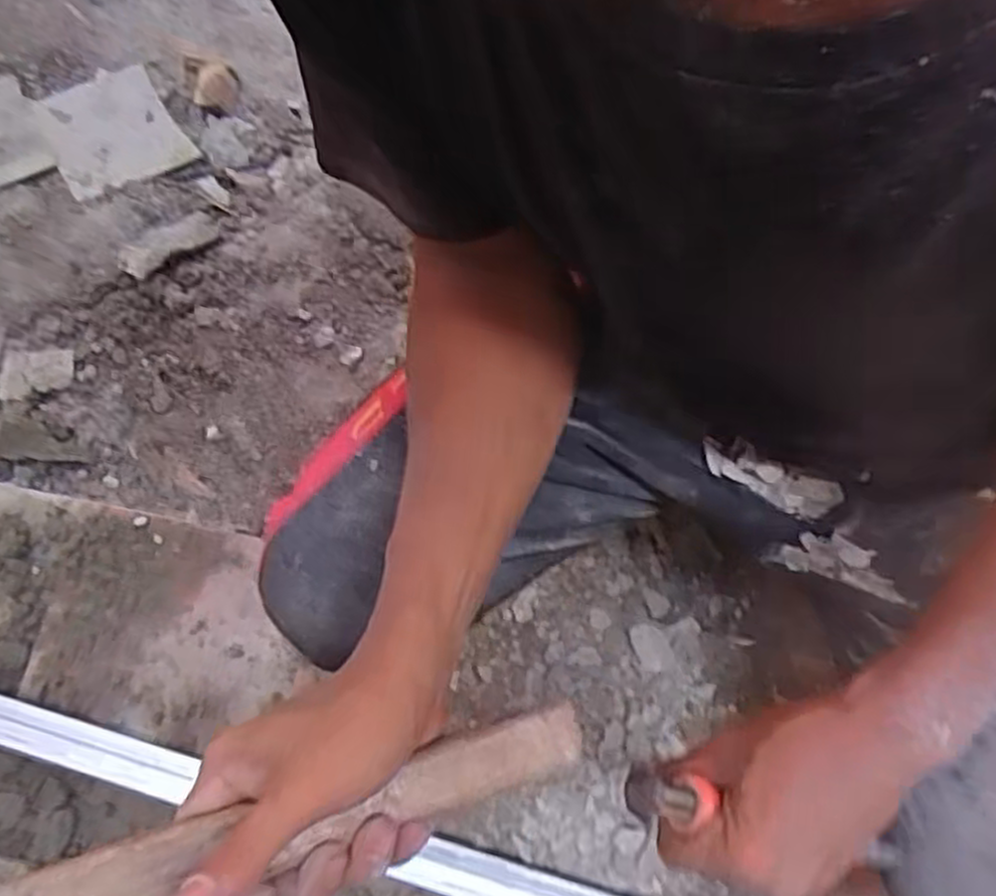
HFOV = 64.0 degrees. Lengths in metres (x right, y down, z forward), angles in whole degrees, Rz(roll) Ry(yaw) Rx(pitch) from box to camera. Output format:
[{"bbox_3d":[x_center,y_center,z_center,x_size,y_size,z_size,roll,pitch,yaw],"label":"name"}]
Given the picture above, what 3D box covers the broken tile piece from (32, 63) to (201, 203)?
[{"bbox_3d":[-0.481,-0.396,0.983,0.149,0.014,0.163,-30,76,-23],"label":"broken tile piece"}]

